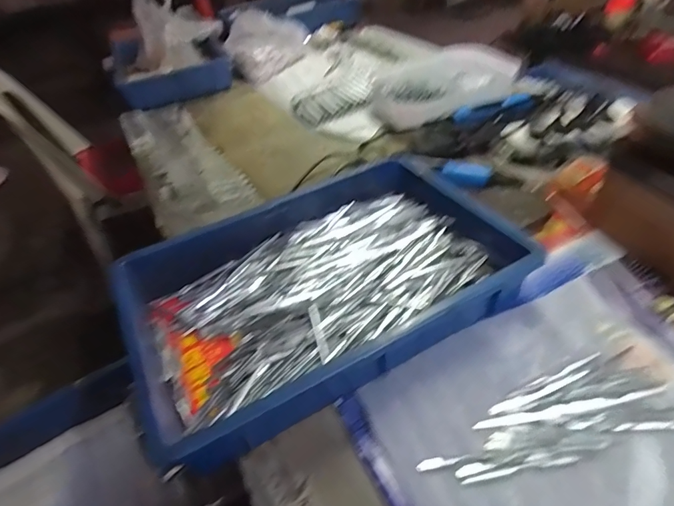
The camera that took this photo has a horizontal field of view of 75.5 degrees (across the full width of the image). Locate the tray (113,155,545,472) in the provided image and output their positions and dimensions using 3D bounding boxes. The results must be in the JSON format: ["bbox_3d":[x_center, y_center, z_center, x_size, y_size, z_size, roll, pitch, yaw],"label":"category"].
[{"bbox_3d":[-0.024,0.036,0.522,0.414,0.074,0.282,-24,43,-19],"label":"tray"}]

